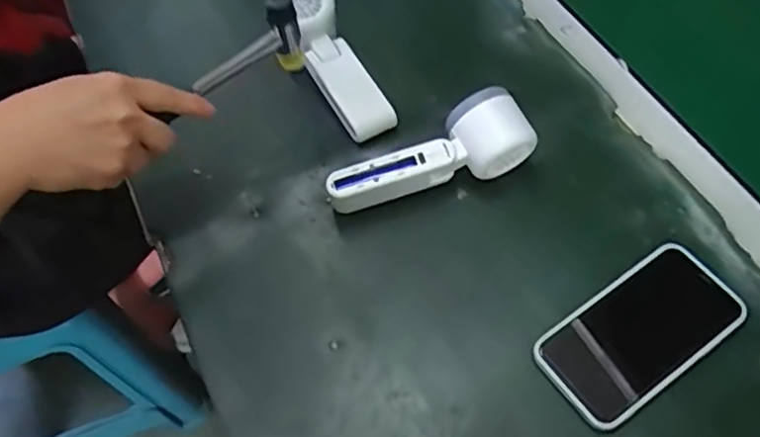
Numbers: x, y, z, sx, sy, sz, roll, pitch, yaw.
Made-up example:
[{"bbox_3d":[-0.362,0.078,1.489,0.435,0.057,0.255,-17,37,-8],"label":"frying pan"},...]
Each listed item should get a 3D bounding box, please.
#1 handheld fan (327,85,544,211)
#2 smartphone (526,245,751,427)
[{"bbox_3d":[0.038,-0.046,0.504,0.161,0.065,0.045,-20,59,-10],"label":"handheld fan"},{"bbox_3d":[0.184,0.079,0.447,0.146,0.011,0.075,-32,62,-17],"label":"smartphone"}]

